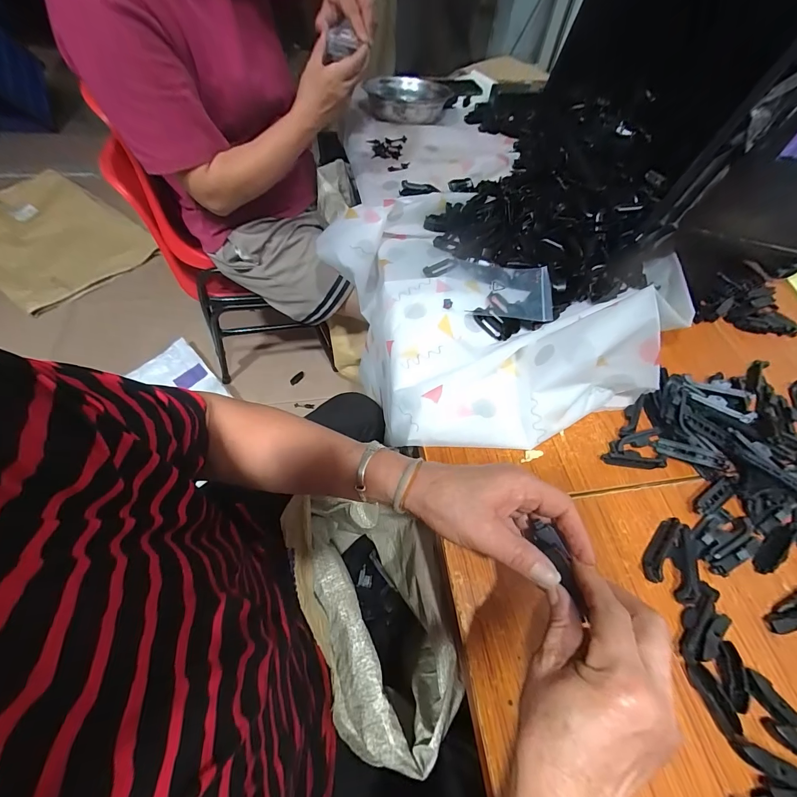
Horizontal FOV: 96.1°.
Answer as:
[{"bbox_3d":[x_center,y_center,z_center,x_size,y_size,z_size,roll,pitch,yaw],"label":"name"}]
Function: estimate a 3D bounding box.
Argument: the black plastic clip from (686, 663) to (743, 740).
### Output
[{"bbox_3d":[0.275,0.260,0.310,0.018,0.009,0.053,-18,62,-14],"label":"black plastic clip"}]

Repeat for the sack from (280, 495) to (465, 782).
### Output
[{"bbox_3d":[-0.031,0.285,0.501,0.162,0.254,0.292,-18,62,-14],"label":"sack"}]

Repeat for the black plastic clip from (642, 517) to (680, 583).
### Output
[{"bbox_3d":[0.273,0.155,0.370,0.018,0.012,0.078,39,64,18],"label":"black plastic clip"}]

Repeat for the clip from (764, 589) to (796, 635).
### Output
[{"bbox_3d":[0.389,0.208,0.348,0.065,0.016,0.025,-17,62,-13],"label":"clip"}]

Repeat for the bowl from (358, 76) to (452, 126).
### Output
[{"bbox_3d":[0.013,-0.708,0.850,0.181,0.057,0.188,2,59,-3],"label":"bowl"}]

